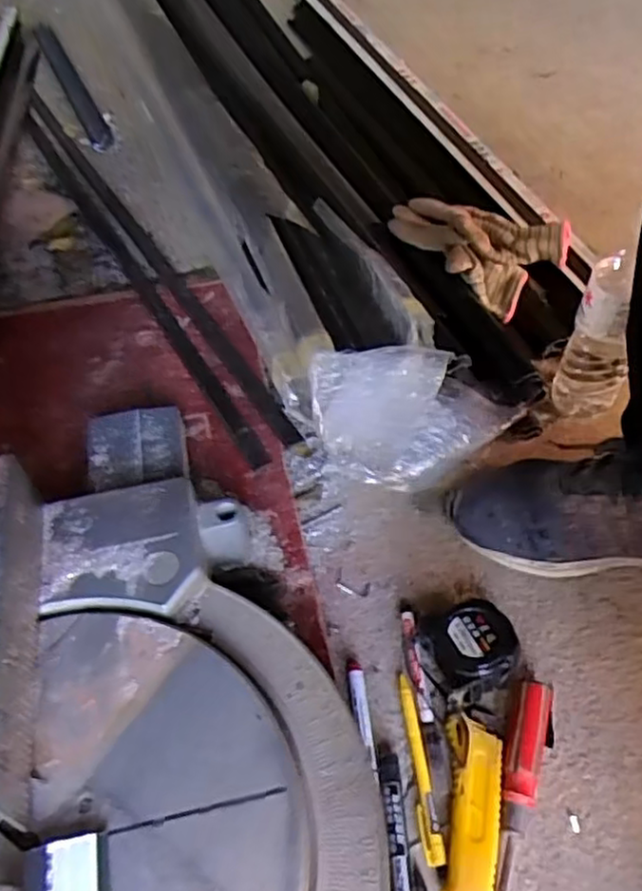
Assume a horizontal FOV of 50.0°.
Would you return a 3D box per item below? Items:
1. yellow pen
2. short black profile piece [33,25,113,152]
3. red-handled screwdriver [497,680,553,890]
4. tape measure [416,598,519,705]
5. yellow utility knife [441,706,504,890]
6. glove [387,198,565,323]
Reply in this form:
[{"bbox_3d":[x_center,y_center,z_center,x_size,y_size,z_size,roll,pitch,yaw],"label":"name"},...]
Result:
[{"bbox_3d":[0.071,0.229,0.495,0.013,0.009,0.126,-4,53,-4],"label":"yellow pen"},{"bbox_3d":[-0.400,-0.581,1.109,0.034,0.019,0.420,-21,56,-16],"label":"short black profile piece"},{"bbox_3d":[0.130,0.253,0.461,0.025,0.022,0.193,15,54,10],"label":"red-handled screwdriver"},{"bbox_3d":[0.113,0.155,0.527,0.064,0.036,0.069,-16,55,-12],"label":"tape measure"},{"bbox_3d":[0.101,0.263,0.459,0.036,0.016,0.173,9,53,6],"label":"yellow utility knife"},{"bbox_3d":[0.179,-0.233,0.805,0.189,0.067,0.151,31,59,21],"label":"glove"}]

